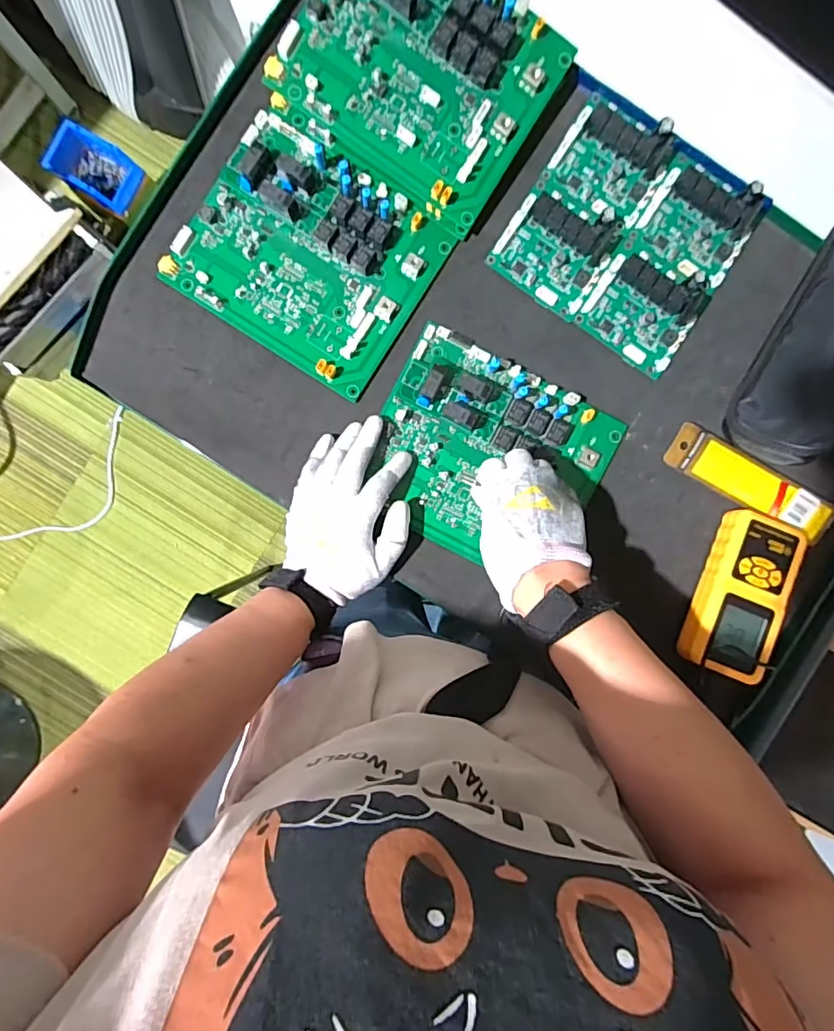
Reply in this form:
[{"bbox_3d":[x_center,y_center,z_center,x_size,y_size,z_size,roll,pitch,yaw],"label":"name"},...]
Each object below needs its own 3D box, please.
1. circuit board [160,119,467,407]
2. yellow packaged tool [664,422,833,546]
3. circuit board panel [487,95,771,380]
[{"bbox_3d":[-0.095,-0.227,0.445,0.204,0.028,0.176,33,90,-1],"label":"circuit board"},{"bbox_3d":[0.305,-0.030,0.469,0.162,0.011,0.044,28,90,-1],"label":"yellow packaged tool"},{"bbox_3d":[0.188,-0.250,0.458,0.187,0.020,0.179,33,90,-1],"label":"circuit board panel"}]

